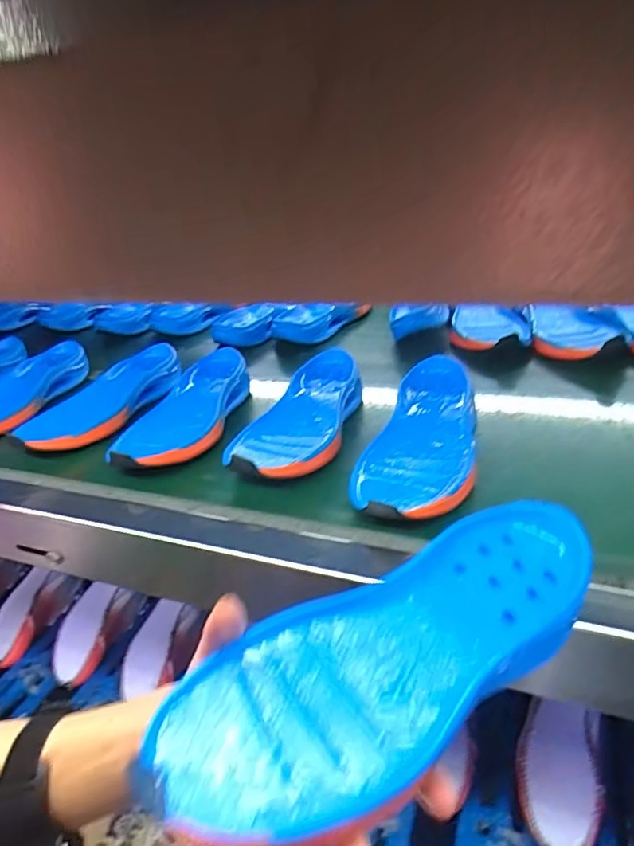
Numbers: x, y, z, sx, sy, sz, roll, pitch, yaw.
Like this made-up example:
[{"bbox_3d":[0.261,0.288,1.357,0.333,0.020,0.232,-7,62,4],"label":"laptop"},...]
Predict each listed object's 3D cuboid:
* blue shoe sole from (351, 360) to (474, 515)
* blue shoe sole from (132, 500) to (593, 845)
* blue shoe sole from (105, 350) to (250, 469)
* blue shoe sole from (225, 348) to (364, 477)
[{"bbox_3d":[0.105,0.013,0.529,0.100,0.033,0.254,5,36,19],"label":"blue shoe sole"},{"bbox_3d":[0.043,0.117,0.278,0.256,0.029,0.086,-22,36,-23],"label":"blue shoe sole"},{"bbox_3d":[-0.152,-0.020,0.635,0.104,0.032,0.237,-1,30,11],"label":"blue shoe sole"},{"bbox_3d":[-0.015,-0.012,0.589,0.097,0.042,0.242,4,31,18],"label":"blue shoe sole"}]

